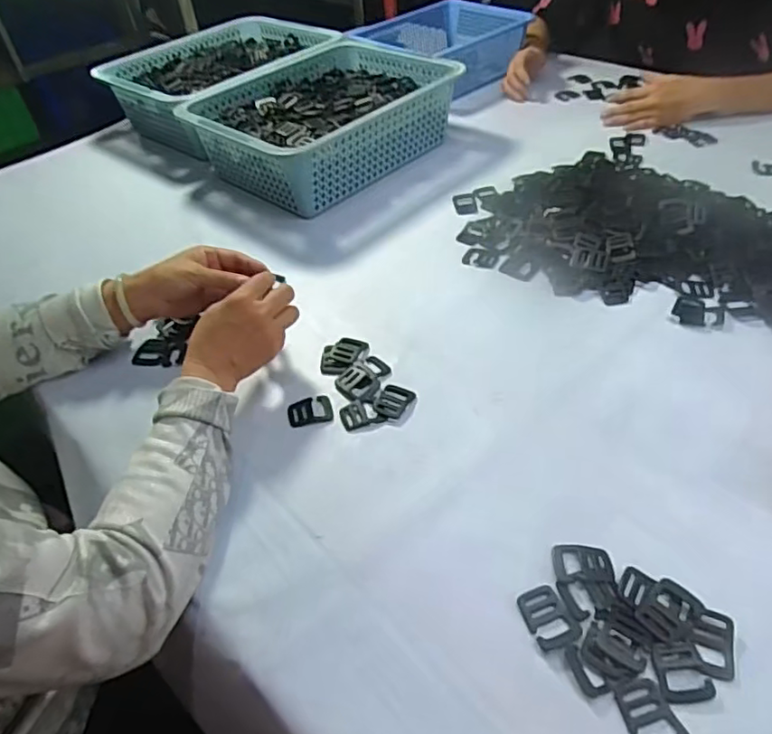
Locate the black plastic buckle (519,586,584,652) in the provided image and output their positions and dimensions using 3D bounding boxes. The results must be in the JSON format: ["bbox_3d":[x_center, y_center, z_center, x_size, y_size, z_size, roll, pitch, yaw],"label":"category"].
[{"bbox_3d":[0.117,0.181,0.422,0.032,0.005,0.045,-20,47,-13],"label":"black plastic buckle"}]

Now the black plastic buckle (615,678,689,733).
[{"bbox_3d":[0.169,0.222,0.371,0.033,0.004,0.045,-13,45,-6],"label":"black plastic buckle"}]

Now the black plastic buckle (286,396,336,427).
[{"bbox_3d":[-0.076,0.042,0.583,0.043,0.004,0.033,-14,46,-8],"label":"black plastic buckle"}]

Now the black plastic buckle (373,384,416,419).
[{"bbox_3d":[0.009,0.036,0.582,0.032,0.009,0.039,15,49,20],"label":"black plastic buckle"}]

